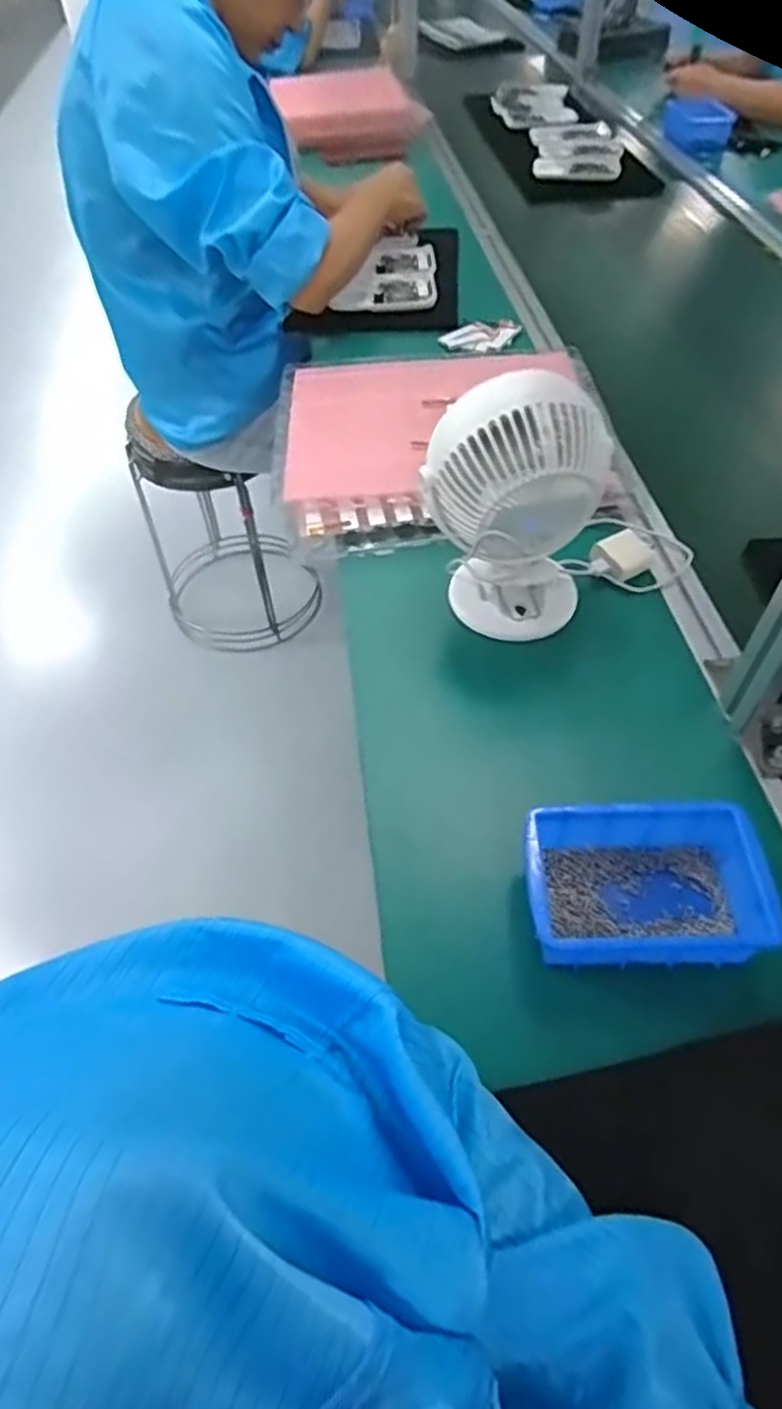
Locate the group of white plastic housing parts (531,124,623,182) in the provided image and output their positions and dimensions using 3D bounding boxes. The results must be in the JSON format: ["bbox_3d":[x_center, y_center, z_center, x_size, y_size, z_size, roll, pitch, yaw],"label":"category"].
[{"bbox_3d":[0.363,-1.099,1.434,0.164,0.019,0.306,2,52,6],"label":"group of white plastic housing parts"}]

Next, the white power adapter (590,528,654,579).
[{"bbox_3d":[0.222,-0.145,0.690,0.052,0.020,0.043,-32,56,-19],"label":"white power adapter"}]

